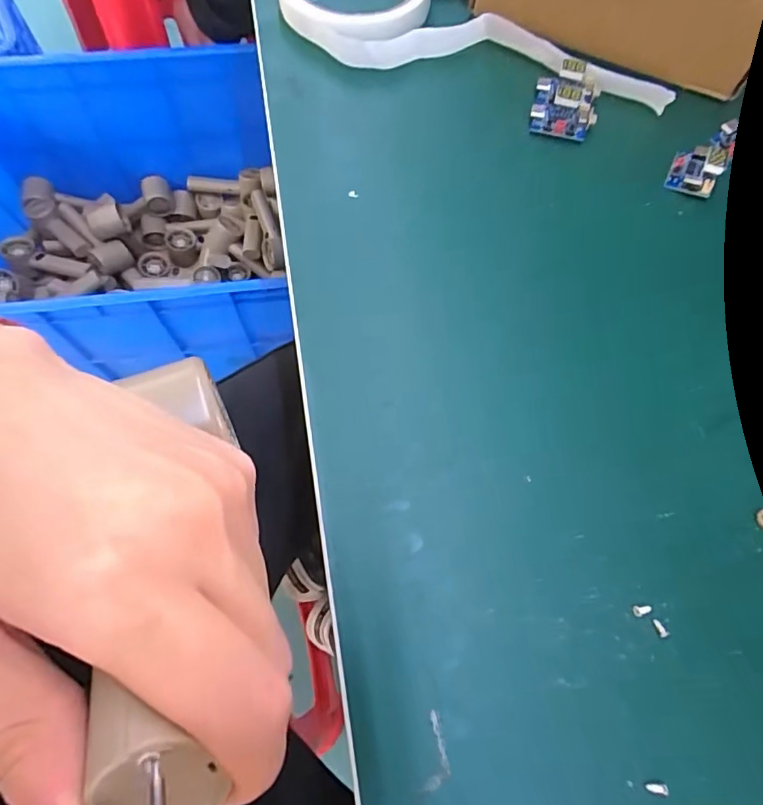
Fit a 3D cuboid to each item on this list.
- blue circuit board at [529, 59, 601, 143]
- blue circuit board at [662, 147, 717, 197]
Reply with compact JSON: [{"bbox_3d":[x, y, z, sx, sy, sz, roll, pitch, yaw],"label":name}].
[{"bbox_3d":[0.099,-0.162,0.274,0.033,0.015,0.039,14,69,3],"label":"blue circuit board"},{"bbox_3d":[0.160,-0.120,0.262,0.022,0.008,0.027,24,70,7],"label":"blue circuit board"}]

